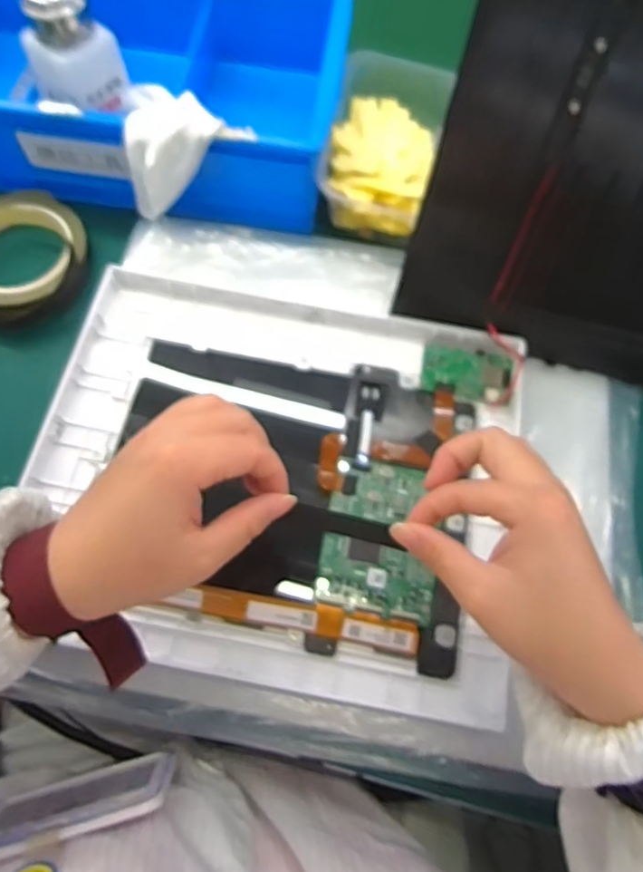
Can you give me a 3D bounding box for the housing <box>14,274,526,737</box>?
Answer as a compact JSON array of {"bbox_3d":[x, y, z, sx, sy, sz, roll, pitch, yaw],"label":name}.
[{"bbox_3d":[-0.027,0.020,0.368,0.297,0.023,0.252,11,66,2],"label":"housing"}]

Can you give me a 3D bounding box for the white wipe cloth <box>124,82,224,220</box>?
[{"bbox_3d":[-0.106,-0.204,0.422,0.063,0.076,0.059,2,66,-2],"label":"white wipe cloth"}]

